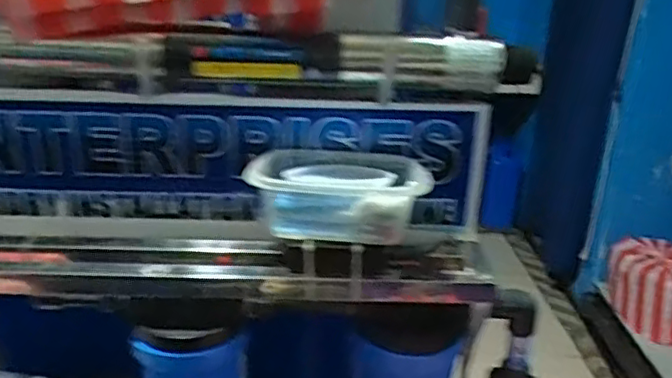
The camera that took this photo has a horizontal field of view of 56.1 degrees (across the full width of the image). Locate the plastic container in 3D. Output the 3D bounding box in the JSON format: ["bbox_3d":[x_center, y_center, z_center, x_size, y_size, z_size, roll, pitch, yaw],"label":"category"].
[{"bbox_3d":[0.006,0.005,0.670,0.165,0.063,0.116,7,21,15],"label":"plastic container"}]

